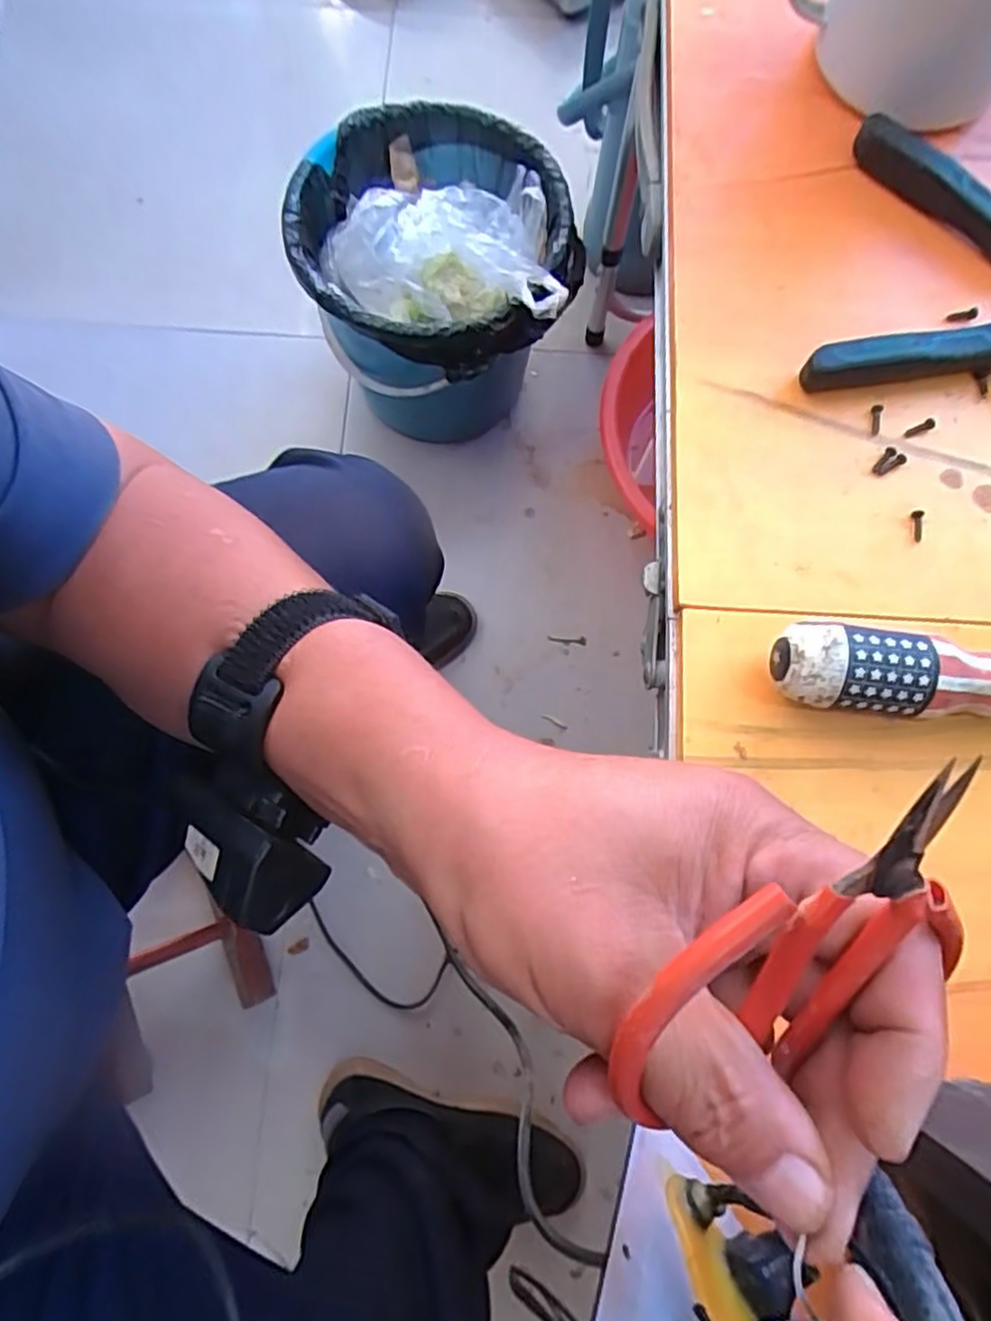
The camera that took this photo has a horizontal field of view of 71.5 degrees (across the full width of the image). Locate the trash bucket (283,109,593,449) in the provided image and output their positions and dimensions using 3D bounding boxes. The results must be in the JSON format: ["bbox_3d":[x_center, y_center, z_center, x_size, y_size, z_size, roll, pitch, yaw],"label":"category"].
[{"bbox_3d":[-0.064,-0.431,0.798,0.293,0.247,0.289,0,76,1],"label":"trash bucket"}]

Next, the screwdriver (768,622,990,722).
[{"bbox_3d":[0.193,0.013,0.257,0.177,0.037,0.029,6,77,2],"label":"screwdriver"}]

